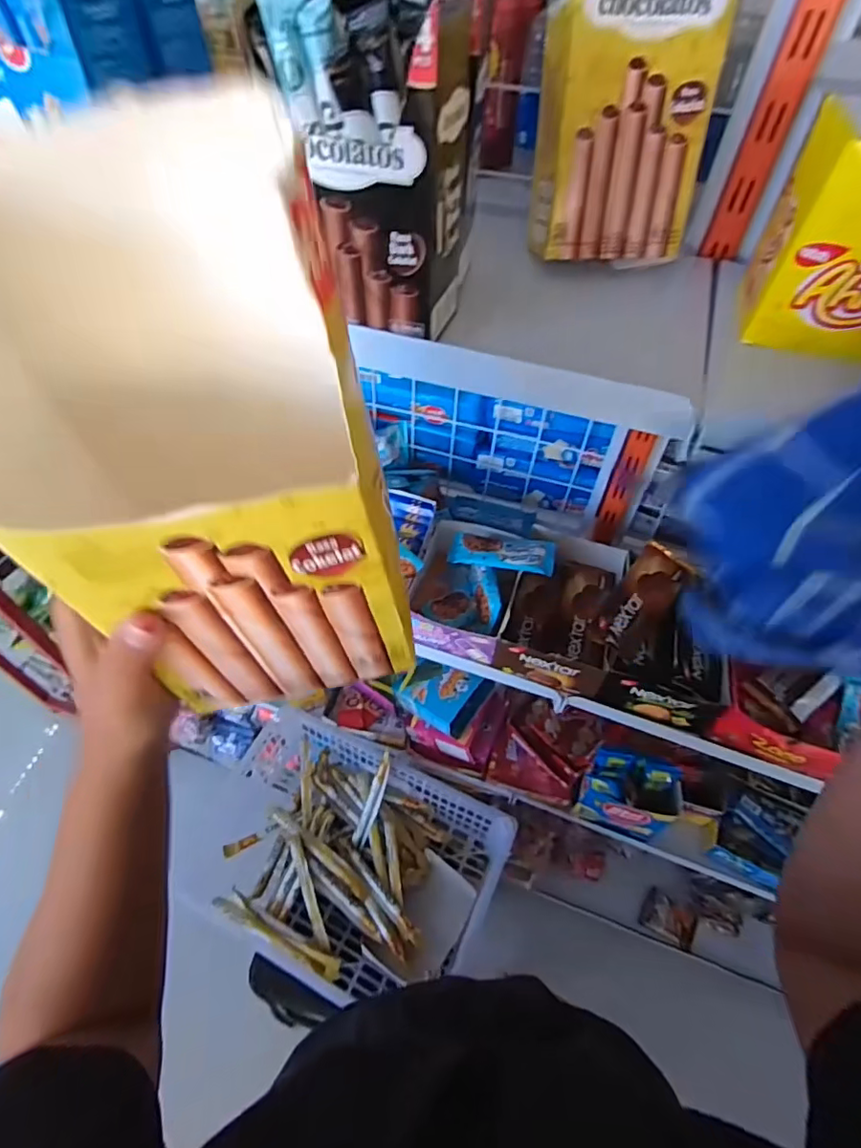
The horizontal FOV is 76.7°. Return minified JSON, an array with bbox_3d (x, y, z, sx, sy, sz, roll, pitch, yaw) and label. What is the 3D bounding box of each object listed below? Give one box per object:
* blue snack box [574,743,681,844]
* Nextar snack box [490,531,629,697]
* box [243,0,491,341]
[{"bbox_3d":[0.316,0.353,0.869,0.137,0.154,0.075,17,53,12],"label":"blue snack box"},{"bbox_3d":[0.164,0.043,0.676,0.126,0.089,0.186,15,53,9],"label":"Nextar snack box"},{"bbox_3d":[-0.031,-0.253,0.335,0.107,0.167,0.099,16,53,10],"label":"box"}]

